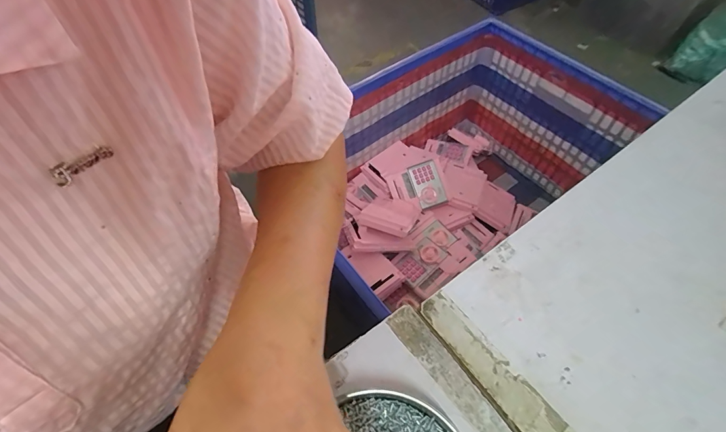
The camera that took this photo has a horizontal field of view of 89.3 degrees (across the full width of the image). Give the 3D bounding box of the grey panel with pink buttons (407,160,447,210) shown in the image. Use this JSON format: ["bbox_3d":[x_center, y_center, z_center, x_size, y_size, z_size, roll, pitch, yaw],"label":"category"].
[{"bbox_3d":[0.184,-0.088,1.051,0.076,0.032,0.128,-20,88,10],"label":"grey panel with pink buttons"}]

